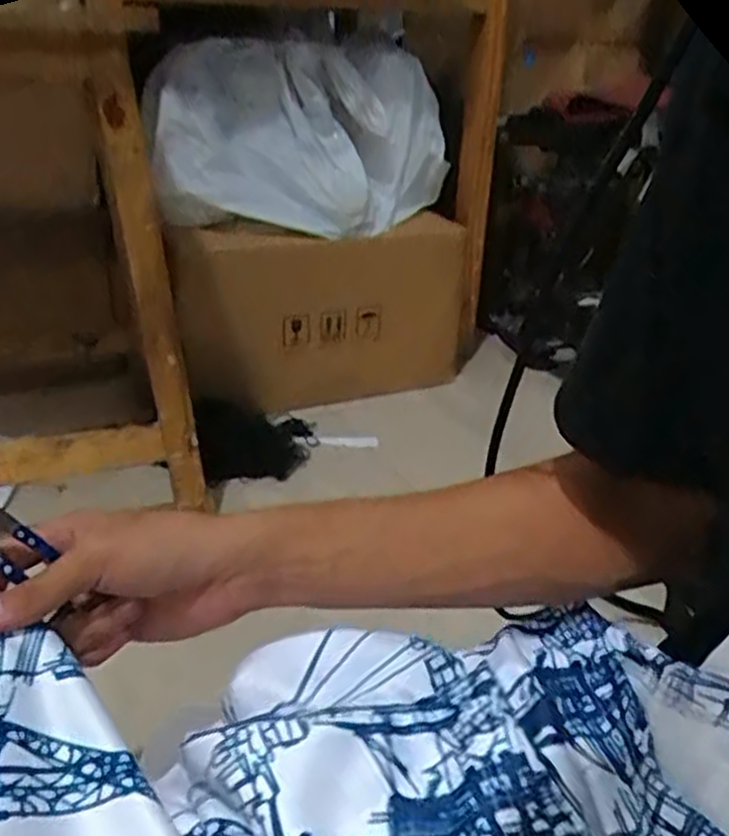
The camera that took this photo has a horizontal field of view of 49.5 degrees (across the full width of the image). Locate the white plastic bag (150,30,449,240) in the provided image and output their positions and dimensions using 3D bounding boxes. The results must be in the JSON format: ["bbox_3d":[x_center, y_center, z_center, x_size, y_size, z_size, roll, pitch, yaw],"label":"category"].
[{"bbox_3d":[-0.075,-0.375,1.042,0.192,0.219,0.364,19,31,30],"label":"white plastic bag"}]

